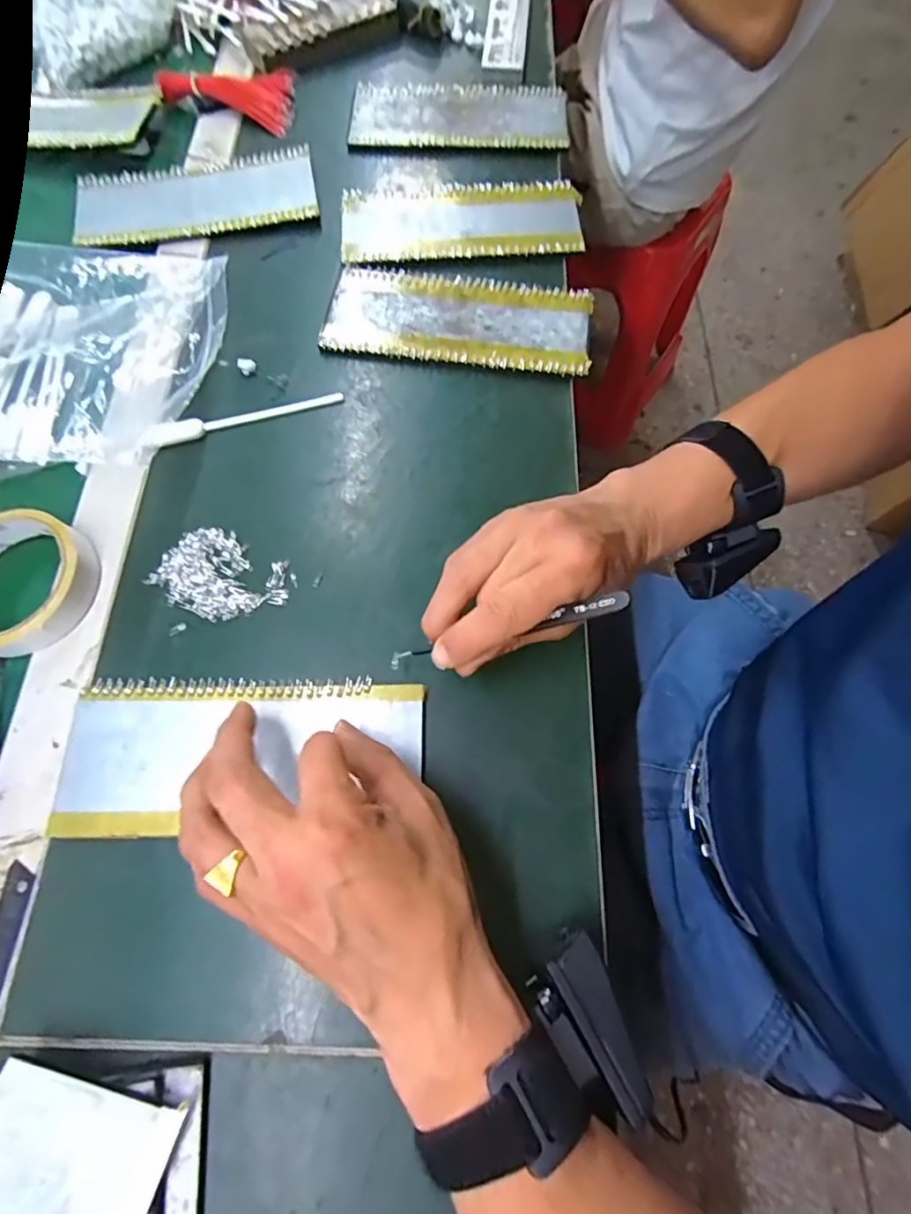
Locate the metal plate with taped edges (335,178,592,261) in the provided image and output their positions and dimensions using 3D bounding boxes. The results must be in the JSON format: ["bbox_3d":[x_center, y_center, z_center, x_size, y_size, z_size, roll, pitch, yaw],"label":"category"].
[{"bbox_3d":[0.005,-0.328,0.445,0.199,0.006,0.084,-2,70,-1],"label":"metal plate with taped edges"}]

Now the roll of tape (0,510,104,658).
[{"bbox_3d":[-0.273,-0.016,0.327,0.088,0.022,0.088,0,70,-1],"label":"roll of tape"}]

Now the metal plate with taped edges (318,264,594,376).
[{"bbox_3d":[0.002,-0.225,0.410,0.199,0.005,0.084,8,71,3],"label":"metal plate with taped edges"}]

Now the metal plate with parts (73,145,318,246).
[{"bbox_3d":[-0.221,-0.351,0.451,0.198,0.008,0.086,-10,73,-3],"label":"metal plate with parts"}]

